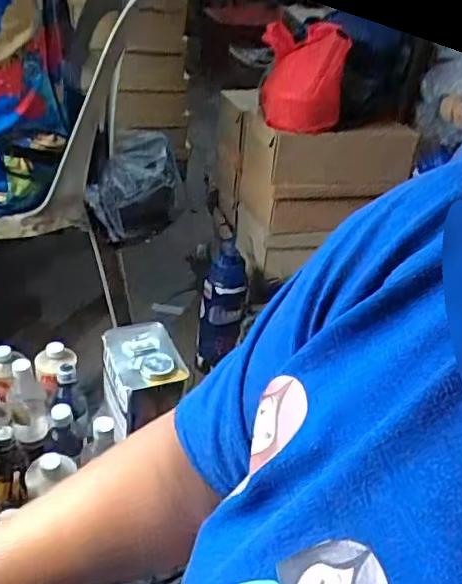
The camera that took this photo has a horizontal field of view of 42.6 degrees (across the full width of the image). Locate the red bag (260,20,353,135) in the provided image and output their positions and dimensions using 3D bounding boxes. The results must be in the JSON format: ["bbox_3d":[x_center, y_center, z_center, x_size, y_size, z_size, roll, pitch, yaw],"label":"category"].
[{"bbox_3d":[0.133,-0.398,1.109,0.156,0.169,0.133,9,33,1],"label":"red bag"}]

